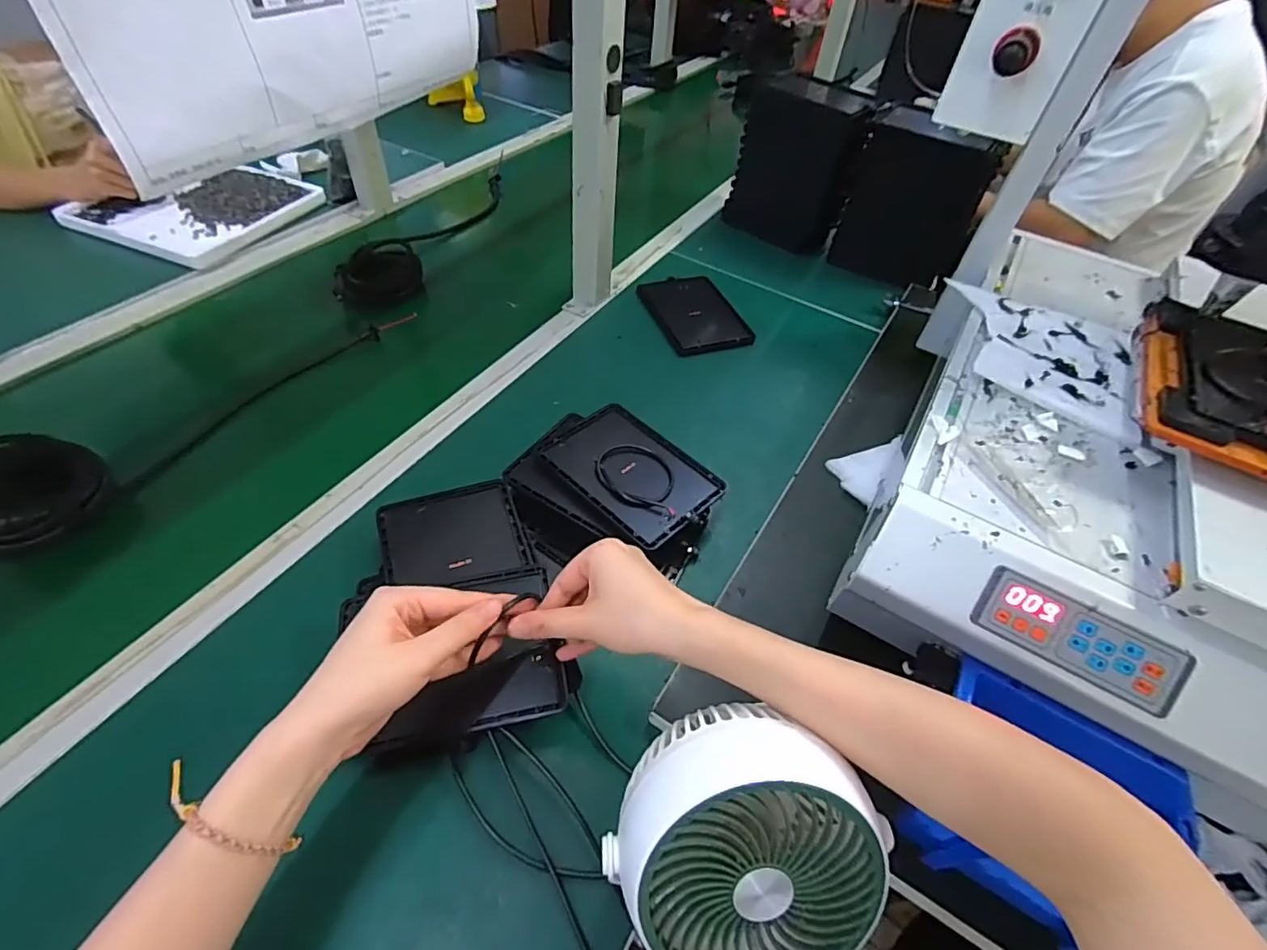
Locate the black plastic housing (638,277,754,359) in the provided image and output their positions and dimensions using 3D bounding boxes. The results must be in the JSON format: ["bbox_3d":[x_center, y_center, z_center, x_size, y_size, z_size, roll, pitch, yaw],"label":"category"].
[{"bbox_3d":[0.089,-0.232,0.819,0.124,0.012,0.165,-16,53,-19],"label":"black plastic housing"}]

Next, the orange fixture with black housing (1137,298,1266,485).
[{"bbox_3d":[0.482,-0.063,0.436,0.151,0.026,0.196,27,52,17],"label":"orange fixture with black housing"}]

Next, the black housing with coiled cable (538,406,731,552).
[{"bbox_3d":[-0.004,-0.007,0.561,0.114,0.012,0.164,-35,61,-30],"label":"black housing with coiled cable"}]

